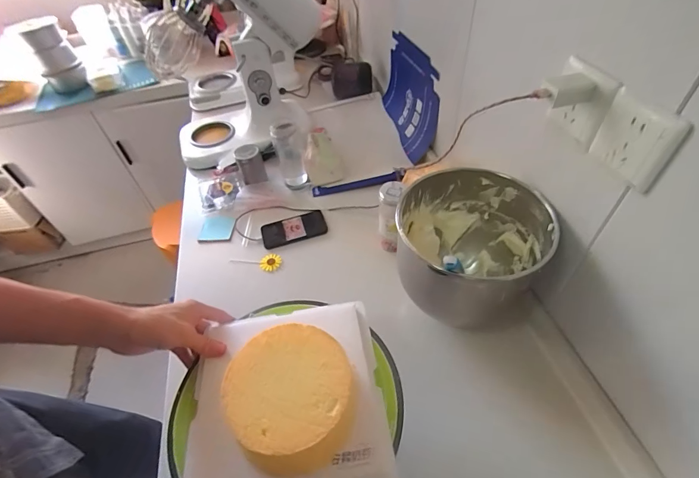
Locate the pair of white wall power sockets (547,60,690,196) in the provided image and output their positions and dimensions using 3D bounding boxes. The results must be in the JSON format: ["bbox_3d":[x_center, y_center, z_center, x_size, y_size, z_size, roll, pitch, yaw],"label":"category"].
[{"bbox_3d":[0.295,-0.135,0.420,0.018,0.088,0.166,-15,49,-7],"label":"pair of white wall power sockets"}]

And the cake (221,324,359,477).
[{"bbox_3d":[-0.066,0.181,0.418,0.136,0.068,0.140,-3,49,3],"label":"cake"}]

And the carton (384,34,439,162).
[{"bbox_3d":[0.155,-0.398,1.002,0.052,0.239,0.336,-12,49,-5],"label":"carton"}]

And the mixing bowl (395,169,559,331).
[{"bbox_3d":[0.188,0.019,0.595,0.220,0.175,0.224,-3,49,3],"label":"mixing bowl"}]

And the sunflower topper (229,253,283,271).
[{"bbox_3d":[-0.203,0.044,0.795,0.119,0.016,0.036,12,51,16],"label":"sunflower topper"}]

